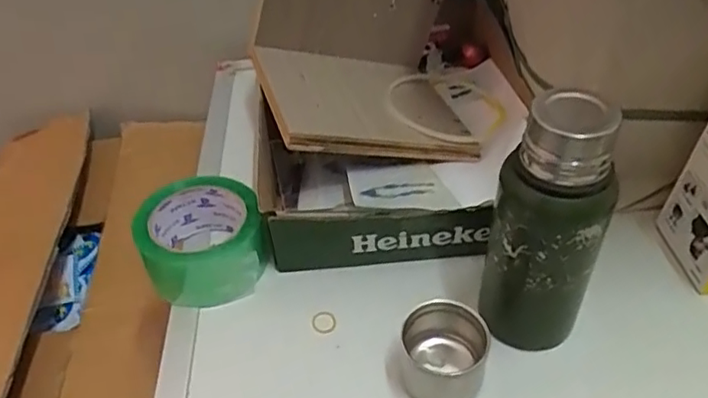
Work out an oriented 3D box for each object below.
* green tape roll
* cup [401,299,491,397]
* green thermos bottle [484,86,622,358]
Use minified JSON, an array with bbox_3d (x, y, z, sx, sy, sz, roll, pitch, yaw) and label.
[{"bbox_3d":[-0.129,0.035,0.527,0.099,0.064,0.098,-2,43,2],"label":"green tape roll"},{"bbox_3d":[0.064,0.111,0.435,0.057,0.048,0.062,-2,43,2],"label":"cup"},{"bbox_3d":[0.130,0.024,0.416,0.066,0.191,0.059,4,44,8],"label":"green thermos bottle"}]

